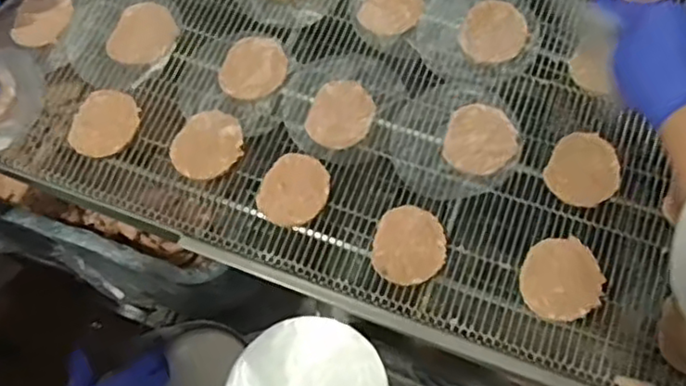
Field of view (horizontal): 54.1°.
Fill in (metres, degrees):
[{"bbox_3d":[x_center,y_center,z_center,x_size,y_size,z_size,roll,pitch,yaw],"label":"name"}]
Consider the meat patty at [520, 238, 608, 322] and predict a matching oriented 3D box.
[{"bbox_3d":[0.190,0.073,0.579,0.070,0.017,0.065,-1,60,2],"label":"meat patty"}]

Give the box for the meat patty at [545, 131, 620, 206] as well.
[{"bbox_3d":[0.223,-0.022,0.620,0.061,0.004,0.069,23,79,13],"label":"meat patty"}]

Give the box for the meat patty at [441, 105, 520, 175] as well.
[{"bbox_3d":[0.131,-0.051,0.635,0.065,0.010,0.068,-1,60,2],"label":"meat patty"}]

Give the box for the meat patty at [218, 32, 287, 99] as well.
[{"bbox_3d":[-0.091,-0.129,0.673,0.065,0.008,0.076,5,60,6],"label":"meat patty"}]

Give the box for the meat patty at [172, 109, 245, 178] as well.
[{"bbox_3d":[-0.131,-0.046,0.646,0.069,0.013,0.063,-1,60,2],"label":"meat patty"}]

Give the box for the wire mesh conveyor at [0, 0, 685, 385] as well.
[{"bbox_3d":[0.065,-0.188,0.693,0.767,0.019,0.611,20,72,9],"label":"wire mesh conveyor"}]

